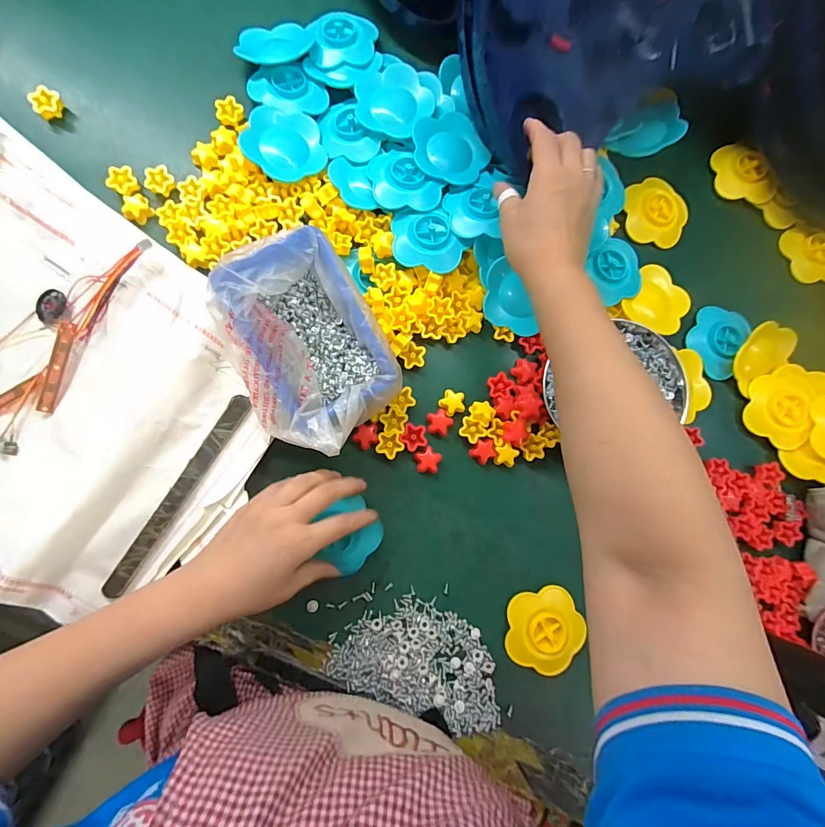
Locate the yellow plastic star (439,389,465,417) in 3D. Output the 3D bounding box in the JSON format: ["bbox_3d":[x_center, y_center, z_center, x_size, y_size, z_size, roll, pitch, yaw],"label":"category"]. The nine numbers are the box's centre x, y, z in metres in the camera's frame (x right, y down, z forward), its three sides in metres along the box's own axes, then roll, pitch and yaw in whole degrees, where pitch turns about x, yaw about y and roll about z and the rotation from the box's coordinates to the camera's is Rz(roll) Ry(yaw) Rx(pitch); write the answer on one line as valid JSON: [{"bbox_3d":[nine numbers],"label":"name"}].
[{"bbox_3d":[0.040,-0.010,0.410,0.025,0.006,0.026,-1,85,-4],"label":"yellow plastic star"}]

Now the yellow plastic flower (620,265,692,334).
[{"bbox_3d":[0.261,-0.121,0.436,0.062,0.016,0.071,30,83,-1],"label":"yellow plastic flower"}]

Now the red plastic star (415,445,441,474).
[{"bbox_3d":[0.016,0.046,0.403,0.026,0.012,0.026,2,84,-4],"label":"red plastic star"}]

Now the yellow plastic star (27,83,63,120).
[{"bbox_3d":[-0.357,-0.302,0.398,0.026,0.021,0.020,-43,89,-7],"label":"yellow plastic star"}]

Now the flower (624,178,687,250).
[{"bbox_3d":[0.266,-0.219,0.446,0.076,0.010,0.069,36,83,0],"label":"flower"}]

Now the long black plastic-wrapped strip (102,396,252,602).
[{"bbox_3d":[-0.210,0.070,0.367,0.018,0.006,0.199,33,81,-8],"label":"long black plastic-wrapped strip"}]

